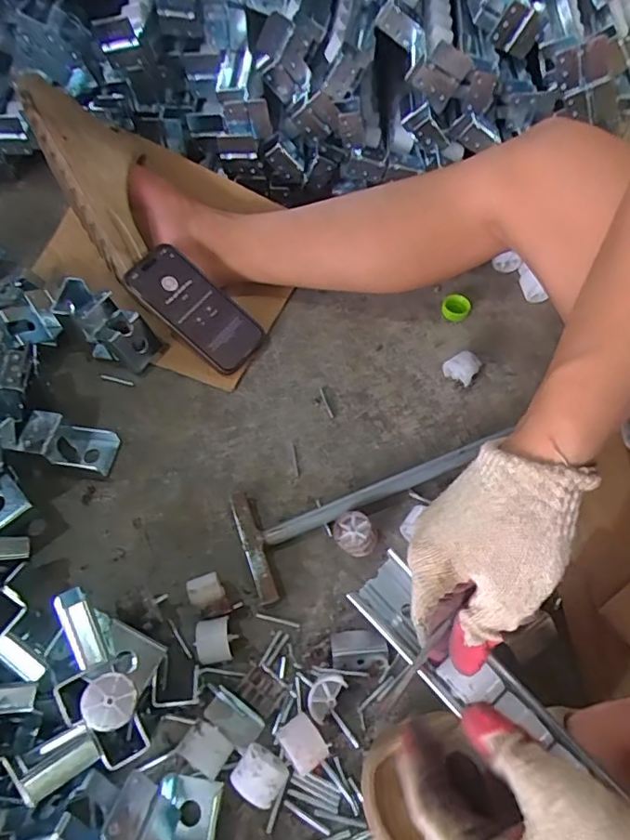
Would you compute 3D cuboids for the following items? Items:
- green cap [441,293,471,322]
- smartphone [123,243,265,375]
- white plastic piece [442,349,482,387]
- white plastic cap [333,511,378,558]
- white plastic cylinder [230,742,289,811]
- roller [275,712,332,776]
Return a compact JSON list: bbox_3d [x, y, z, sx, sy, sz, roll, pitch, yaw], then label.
[{"bbox_3d":[0.163,-0.131,0.633,0.031,0.016,0.029,0,58,0],"label":"green cap"},{"bbox_3d":[-0.127,-0.120,0.585,0.149,0.014,0.072,43,64,-7],"label":"smartphone"},{"bbox_3d":[0.157,-0.054,0.578,0.025,0.031,0.034,-34,64,-19],"label":"white plastic piece"},{"bbox_3d":[0.033,0.102,0.483,0.033,0.030,0.039,-17,60,-11],"label":"white plastic cap"},{"bbox_3d":[-0.039,0.254,0.389,0.034,0.037,0.032,27,62,15],"label":"white plastic cylinder"},{"bbox_3d":[-0.009,0.236,0.399,0.027,0.035,0.034,-33,64,-19],"label":"roller"}]

